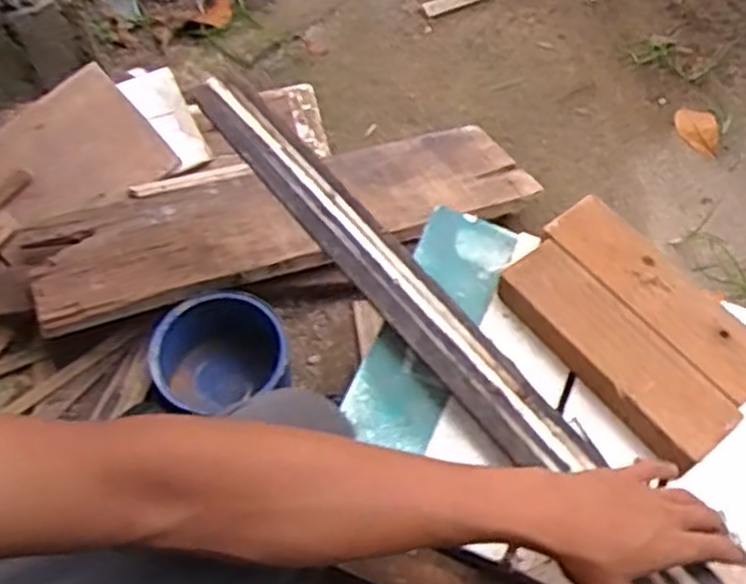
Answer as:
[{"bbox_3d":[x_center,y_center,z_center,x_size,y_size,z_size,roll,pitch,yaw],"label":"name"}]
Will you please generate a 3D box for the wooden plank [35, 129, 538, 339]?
[{"bbox_3d":[-0.104,-0.104,1.033,0.662,0.019,0.193,-18,52,-19],"label":"wooden plank"}]

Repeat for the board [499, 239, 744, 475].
[{"bbox_3d":[0.190,0.045,0.626,0.064,0.028,0.205,-34,66,-19],"label":"board"}]

